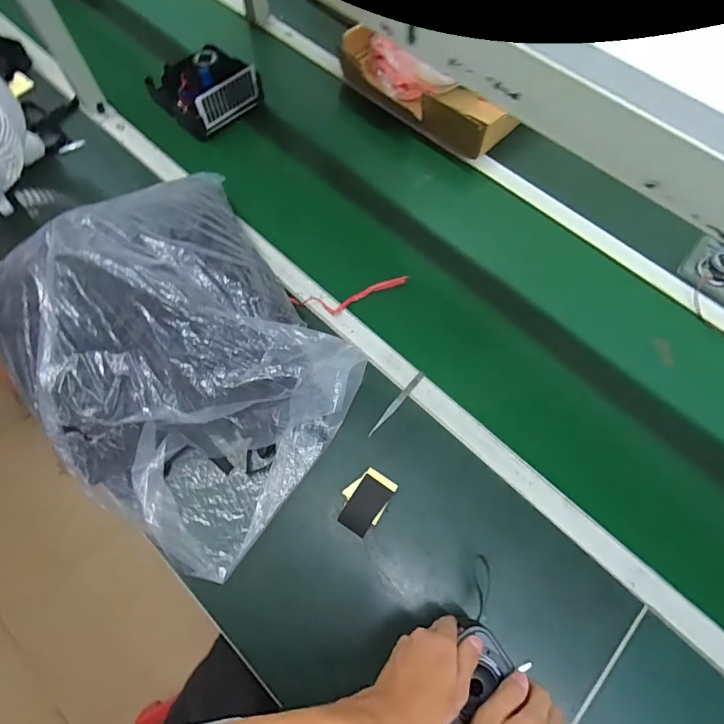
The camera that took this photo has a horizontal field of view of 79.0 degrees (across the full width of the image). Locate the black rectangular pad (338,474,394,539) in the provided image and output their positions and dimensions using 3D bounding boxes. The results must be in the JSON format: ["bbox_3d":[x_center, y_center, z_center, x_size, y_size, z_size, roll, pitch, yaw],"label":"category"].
[{"bbox_3d":[0.005,0.199,0.609,0.045,0.004,0.076,33,71,12],"label":"black rectangular pad"}]

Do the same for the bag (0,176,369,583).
[{"bbox_3d":[-0.271,-0.032,0.619,0.392,0.156,0.562,-38,73,-15],"label":"bag"}]

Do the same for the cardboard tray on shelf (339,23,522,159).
[{"bbox_3d":[0.116,-0.538,0.874,0.374,0.092,0.103,38,72,13],"label":"cardboard tray on shelf"}]

